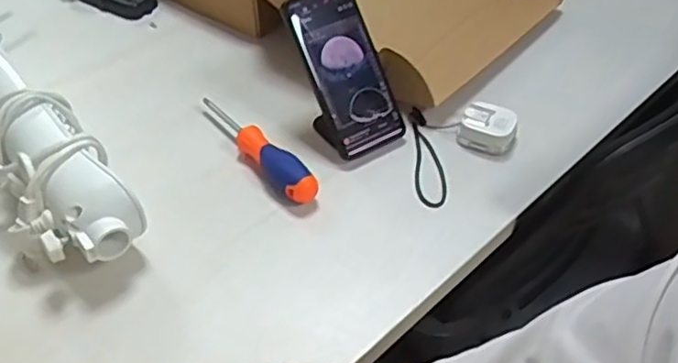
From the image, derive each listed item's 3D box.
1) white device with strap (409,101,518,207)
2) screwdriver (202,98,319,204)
[{"bbox_3d":[0.112,-0.029,0.646,0.111,0.041,0.127,14,46,13],"label":"white device with strap"},{"bbox_3d":[-0.084,-0.035,0.651,0.028,0.027,0.182,-29,51,-26],"label":"screwdriver"}]

